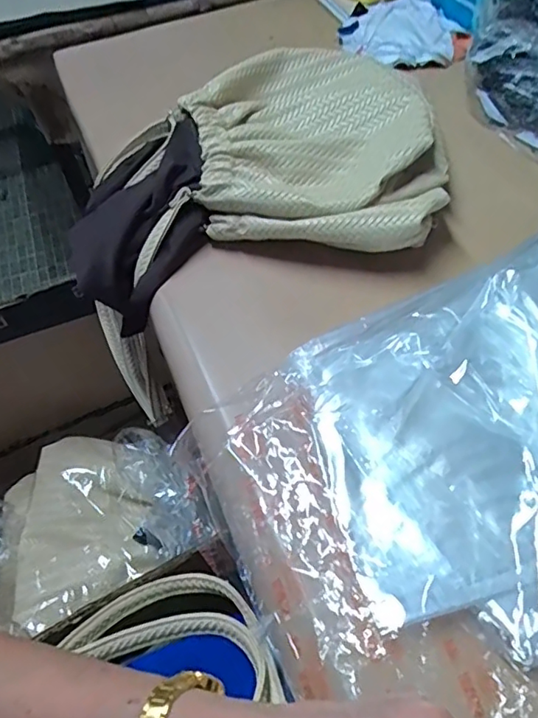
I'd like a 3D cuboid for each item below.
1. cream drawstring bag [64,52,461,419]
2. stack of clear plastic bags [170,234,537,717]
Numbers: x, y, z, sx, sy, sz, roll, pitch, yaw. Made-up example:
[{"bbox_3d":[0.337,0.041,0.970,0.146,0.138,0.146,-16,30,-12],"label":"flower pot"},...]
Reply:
[{"bbox_3d":[-0.012,-0.177,0.583,0.401,0.114,0.335,-21,54,-12],"label":"cream drawstring bag"},{"bbox_3d":[0.152,0.051,0.377,0.376,0.039,0.258,-26,55,-16],"label":"stack of clear plastic bags"}]

